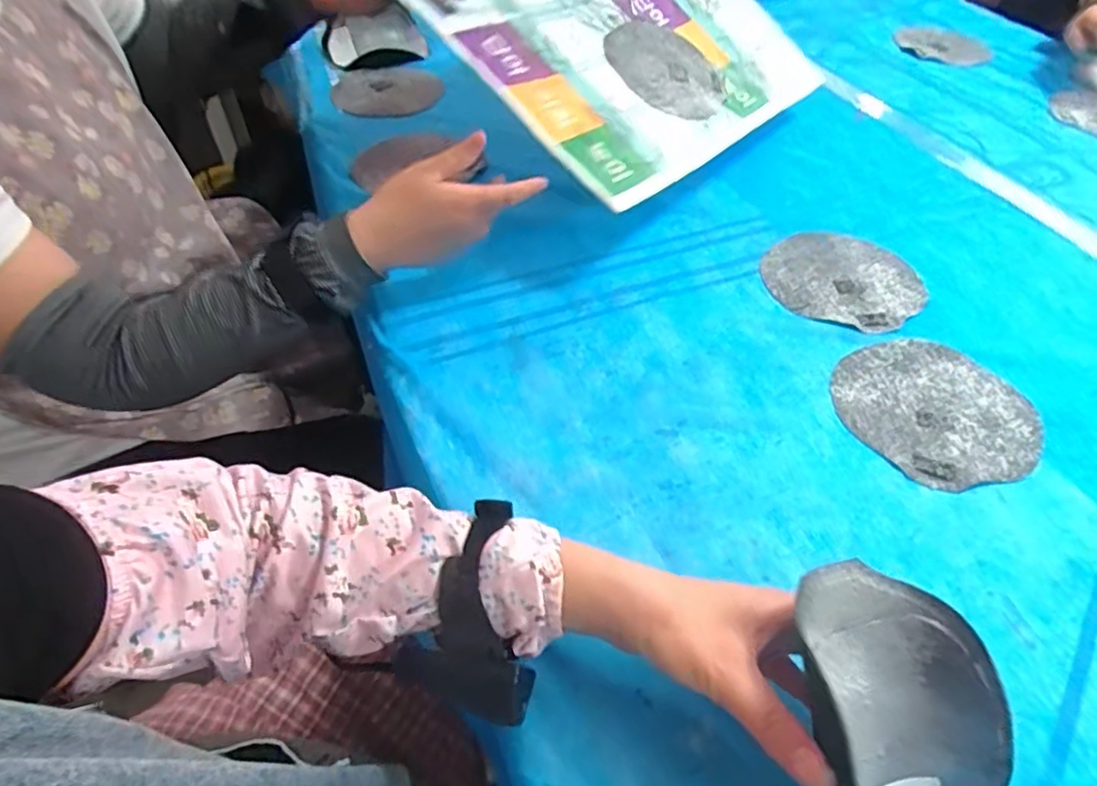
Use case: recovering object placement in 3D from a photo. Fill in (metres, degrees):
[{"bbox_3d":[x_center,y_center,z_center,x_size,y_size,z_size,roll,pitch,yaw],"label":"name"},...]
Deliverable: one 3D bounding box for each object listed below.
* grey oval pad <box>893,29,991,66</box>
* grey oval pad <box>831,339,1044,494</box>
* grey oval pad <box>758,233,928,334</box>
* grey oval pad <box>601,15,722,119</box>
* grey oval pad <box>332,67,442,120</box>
[{"bbox_3d":[0.629,-0.556,1.009,0.140,0.011,0.135,23,53,19],"label":"grey oval pad"},{"bbox_3d":[0.301,0.011,0.491,0.140,0.004,0.141,-28,54,-22],"label":"grey oval pad"},{"bbox_3d":[0.281,-0.112,0.604,0.143,0.004,0.136,16,51,14],"label":"grey oval pad"},{"bbox_3d":[0.129,-0.372,0.715,0.135,0.007,0.156,-5,64,-20],"label":"grey oval pad"},{"bbox_3d":[-0.235,-0.439,0.916,0.153,0.015,0.182,-14,48,-6],"label":"grey oval pad"}]

